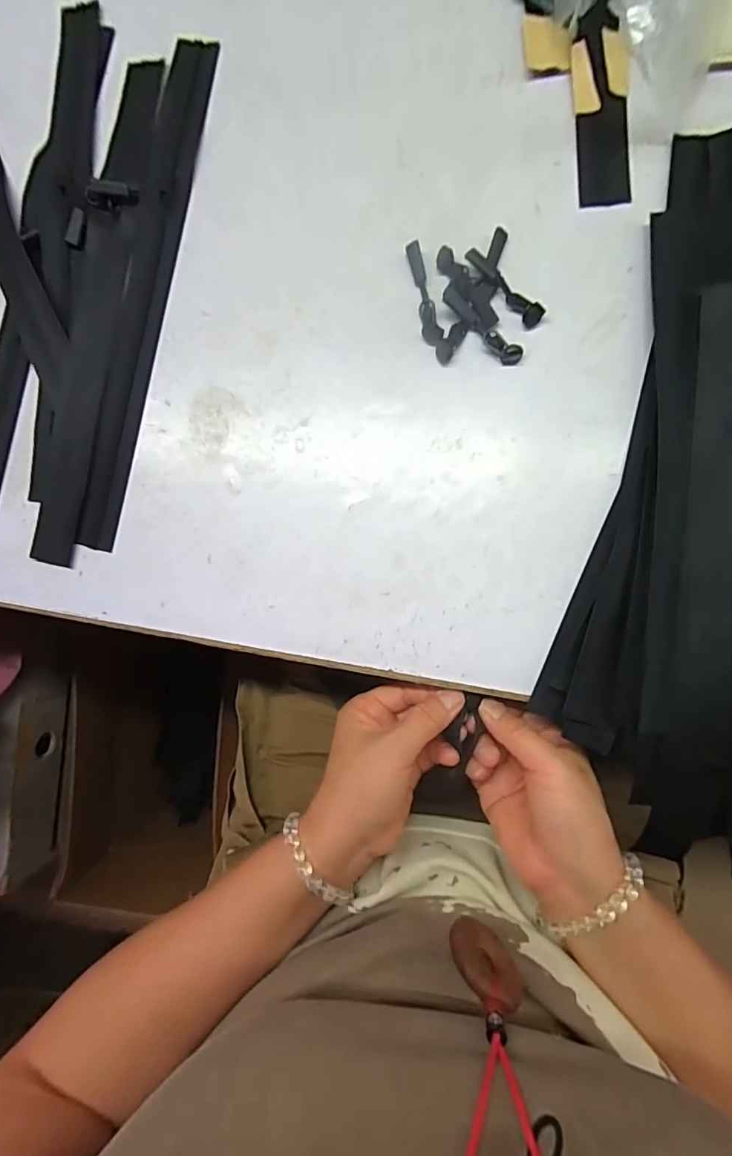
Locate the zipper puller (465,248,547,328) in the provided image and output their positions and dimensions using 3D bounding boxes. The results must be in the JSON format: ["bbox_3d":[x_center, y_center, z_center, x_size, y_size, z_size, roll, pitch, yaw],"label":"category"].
[{"bbox_3d":[0.086,-0.181,0.301,0.012,0.009,0.060,-43,85,5],"label":"zipper puller"}]

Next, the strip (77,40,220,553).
[{"bbox_3d":[-0.153,-0.194,0.335,0.030,0.005,0.350,12,91,7],"label":"strip"}]

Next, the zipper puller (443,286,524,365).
[{"bbox_3d":[0.072,-0.157,0.303,0.061,0.008,0.011,43,95,6],"label":"zipper puller"}]

